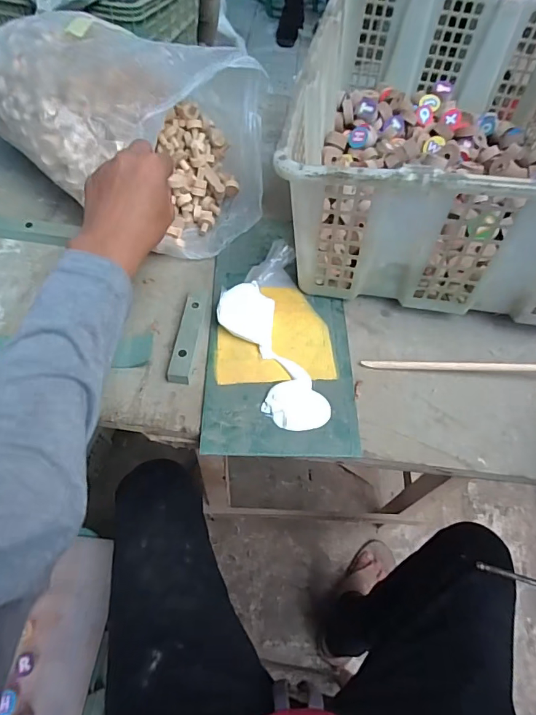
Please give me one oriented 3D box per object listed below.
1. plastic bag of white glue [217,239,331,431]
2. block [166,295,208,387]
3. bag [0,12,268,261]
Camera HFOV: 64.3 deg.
[{"bbox_3d":[-0.001,-0.027,0.437,0.089,0.026,0.211,-6,59,-7],"label":"plastic bag of white glue"},{"bbox_3d":[-0.081,-0.021,0.434,0.021,0.014,0.106,7,58,1],"label":"block"},{"bbox_3d":[-0.186,-0.273,0.491,0.372,0.161,0.176,32,62,15],"label":"bag"}]

